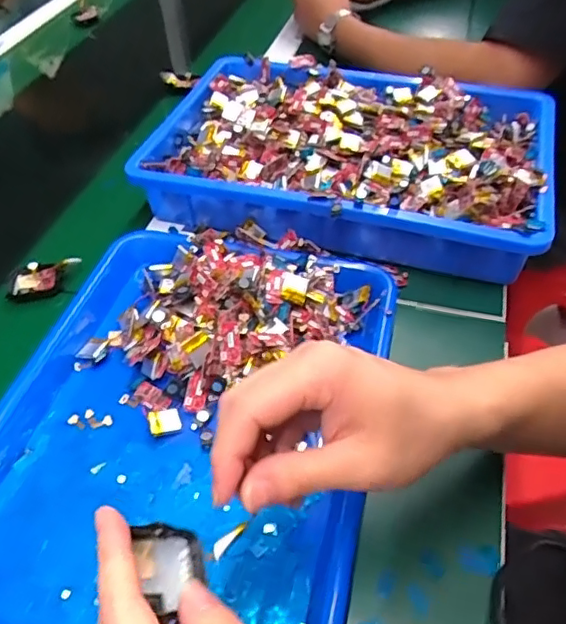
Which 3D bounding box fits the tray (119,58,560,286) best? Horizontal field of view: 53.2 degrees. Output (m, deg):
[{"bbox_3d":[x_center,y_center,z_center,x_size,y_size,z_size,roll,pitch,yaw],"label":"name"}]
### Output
[{"bbox_3d":[0.063,-0.155,0.570,0.374,0.072,0.248,14,50,15],"label":"tray"}]

